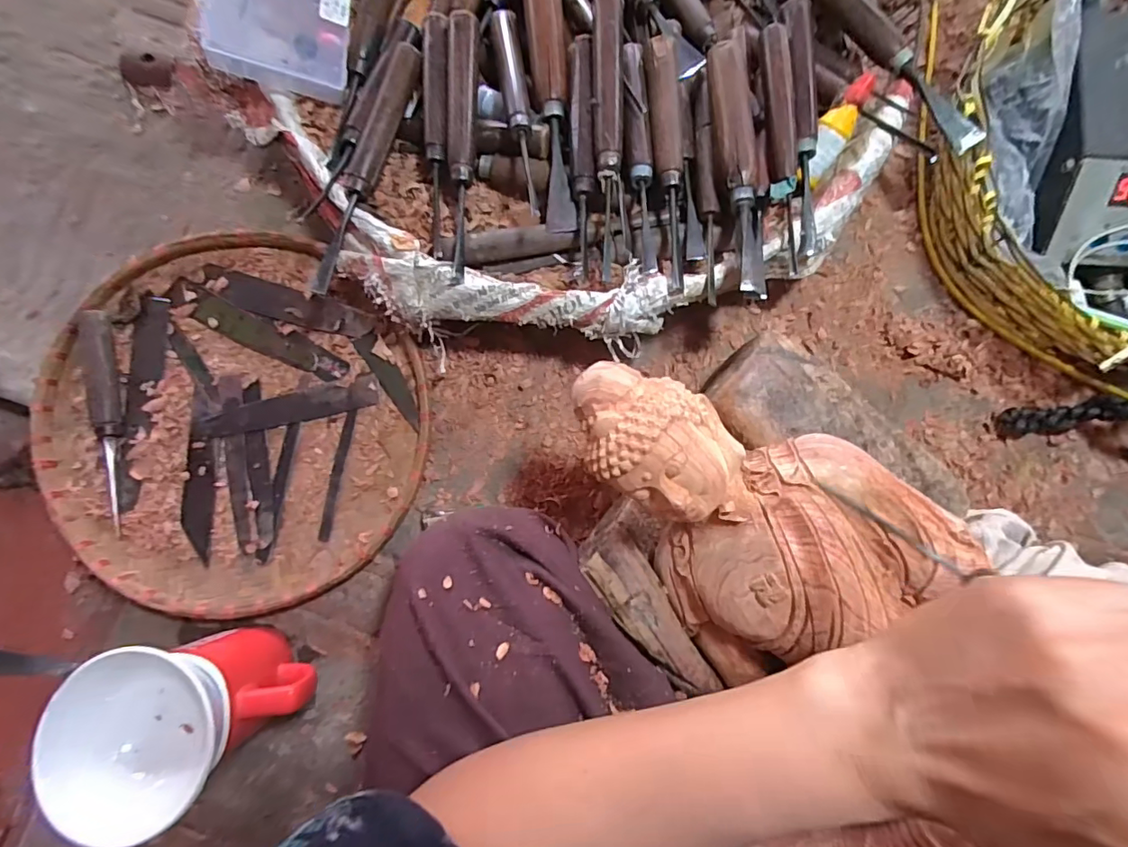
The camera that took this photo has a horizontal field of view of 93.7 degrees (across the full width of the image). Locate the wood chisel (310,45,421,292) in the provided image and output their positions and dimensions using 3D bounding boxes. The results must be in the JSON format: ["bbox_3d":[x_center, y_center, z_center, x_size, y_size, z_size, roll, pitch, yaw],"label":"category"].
[{"bbox_3d":[-0.142,-0.179,0.375,0.020,0.024,0.183,21,83,2],"label":"wood chisel"}]

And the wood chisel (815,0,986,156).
[{"bbox_3d":[0.225,-0.268,0.373,0.018,0.023,0.188,-37,85,-4],"label":"wood chisel"}]

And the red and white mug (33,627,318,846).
[{"bbox_3d":[-0.238,0.178,0.348,0.101,0.138,0.091,42,87,5],"label":"red and white mug"}]

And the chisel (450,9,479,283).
[{"bbox_3d":[-0.069,-0.189,0.365,0.019,0.025,0.182,0,83,0],"label":"chisel"}]

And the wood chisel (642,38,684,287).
[{"bbox_3d":[0.074,-0.180,0.368,0.021,0.021,0.179,-4,83,-1],"label":"wood chisel"}]

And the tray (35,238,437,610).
[{"bbox_3d":[-0.261,-0.005,0.425,0.286,0.043,0.304,0,84,2],"label":"tray"}]

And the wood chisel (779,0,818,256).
[{"bbox_3d":[0.167,-0.209,0.369,0.022,0.023,0.182,-2,83,0],"label":"wood chisel"}]

